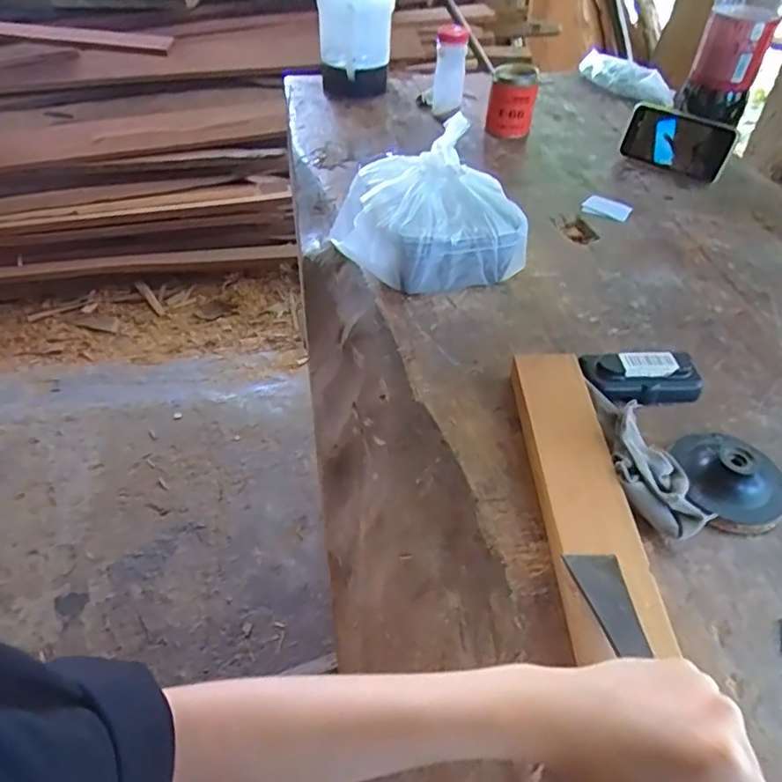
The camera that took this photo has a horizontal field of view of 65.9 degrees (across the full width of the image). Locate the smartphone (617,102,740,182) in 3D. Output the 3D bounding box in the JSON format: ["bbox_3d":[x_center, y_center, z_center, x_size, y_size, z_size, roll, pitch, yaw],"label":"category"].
[{"bbox_3d":[0.383,-0.333,0.809,0.135,0.069,0.012,26,28,15],"label":"smartphone"}]

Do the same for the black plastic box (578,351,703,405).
[{"bbox_3d":[0.225,-0.012,0.543,0.101,0.031,0.043,-2,46,-3],"label":"black plastic box"}]

